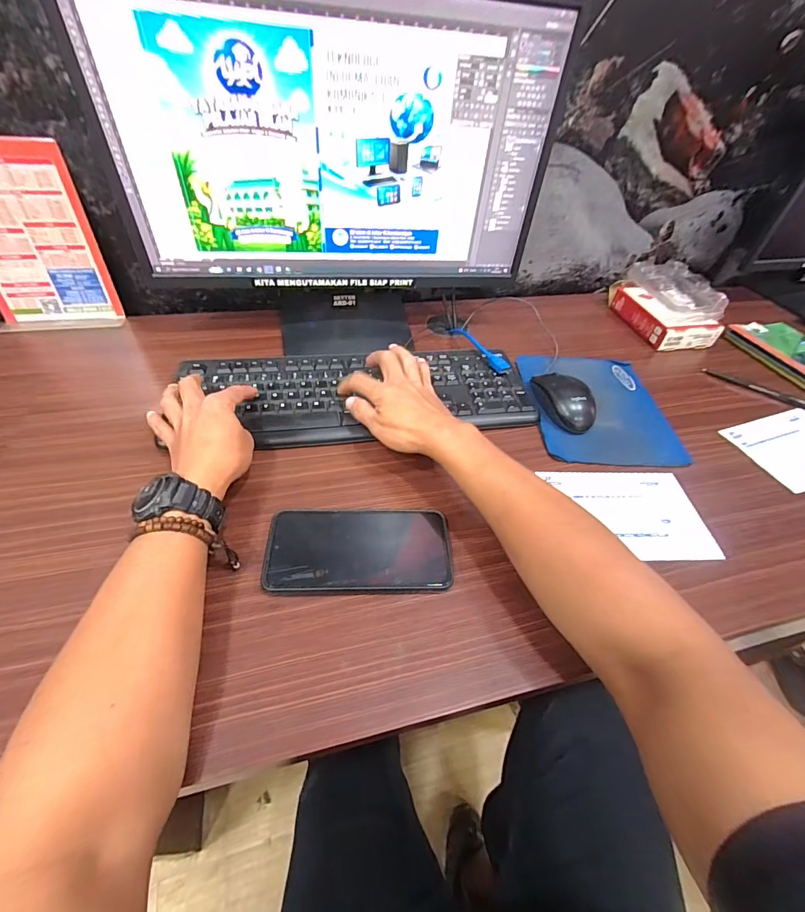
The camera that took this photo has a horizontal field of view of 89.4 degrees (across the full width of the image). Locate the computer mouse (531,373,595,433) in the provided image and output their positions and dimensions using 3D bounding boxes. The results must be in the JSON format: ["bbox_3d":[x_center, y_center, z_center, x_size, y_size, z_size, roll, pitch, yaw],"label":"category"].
[{"bbox_3d":[0.206,-0.074,0.513,0.059,0.033,0.090,-11,50,-15],"label":"computer mouse"}]

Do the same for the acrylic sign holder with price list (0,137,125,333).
[{"bbox_3d":[-0.480,-0.268,0.526,0.150,0.214,0.045,-8,49,-12],"label":"acrylic sign holder with price list"}]

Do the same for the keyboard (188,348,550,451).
[{"bbox_3d":[-0.045,-0.078,0.506,0.413,0.020,0.149,-3,49,-9],"label":"keyboard"}]

